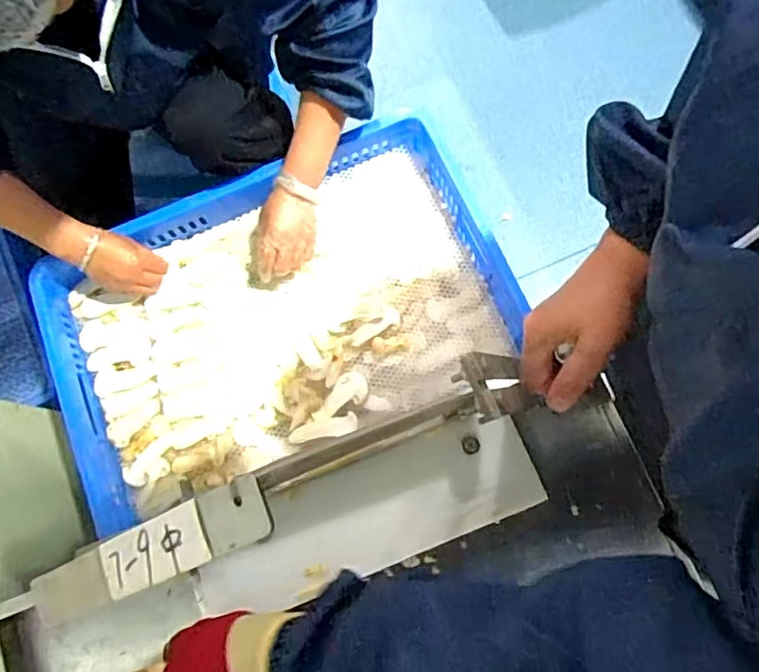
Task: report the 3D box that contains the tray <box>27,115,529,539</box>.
[{"bbox_3d":[-0.133,-0.033,0.802,0.601,0.070,0.373,-23,78,-4],"label":"tray"}]

